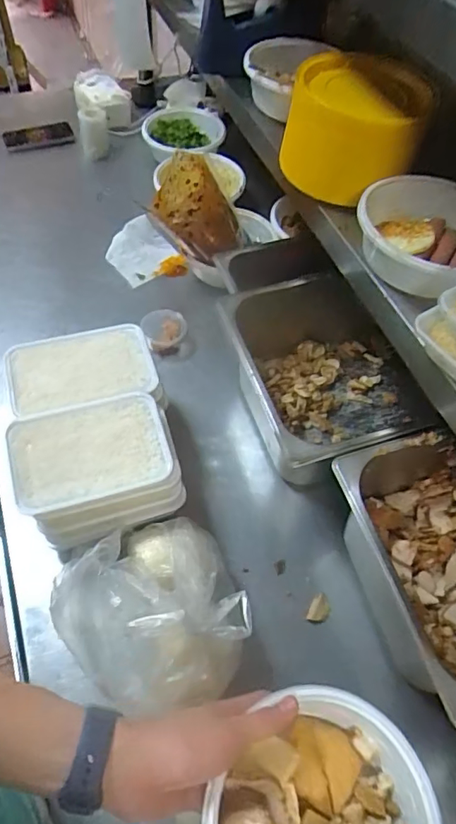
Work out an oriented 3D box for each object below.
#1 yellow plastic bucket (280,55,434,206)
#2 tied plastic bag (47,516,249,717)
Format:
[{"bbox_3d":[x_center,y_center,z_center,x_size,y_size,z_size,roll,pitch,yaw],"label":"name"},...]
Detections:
[{"bbox_3d":[0.152,-0.344,0.634,0.154,0.110,0.155,2,56,-3],"label":"yellow plastic bucket"},{"bbox_3d":[-0.074,0.193,0.525,0.169,0.124,0.173,-33,64,-23],"label":"tied plastic bag"}]

